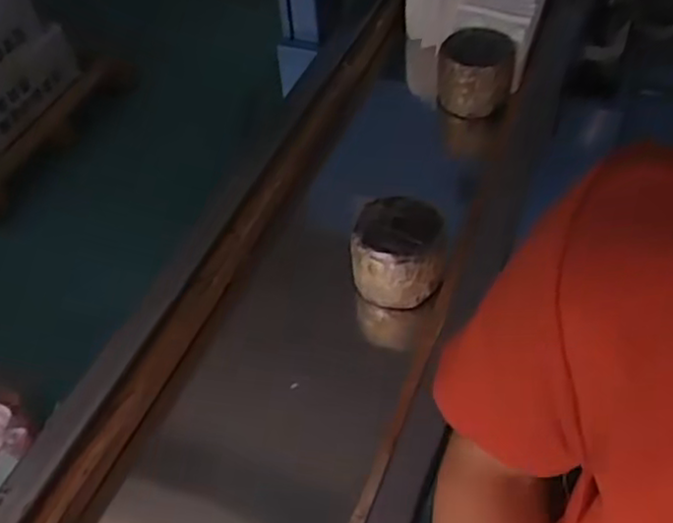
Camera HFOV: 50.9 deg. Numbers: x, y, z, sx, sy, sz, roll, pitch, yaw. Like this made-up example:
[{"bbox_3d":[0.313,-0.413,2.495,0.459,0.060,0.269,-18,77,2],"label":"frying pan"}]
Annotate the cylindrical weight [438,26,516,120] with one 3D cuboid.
[{"bbox_3d":[0.170,-0.229,0.872,0.088,0.075,0.089,-2,48,2],"label":"cylindrical weight"}]

